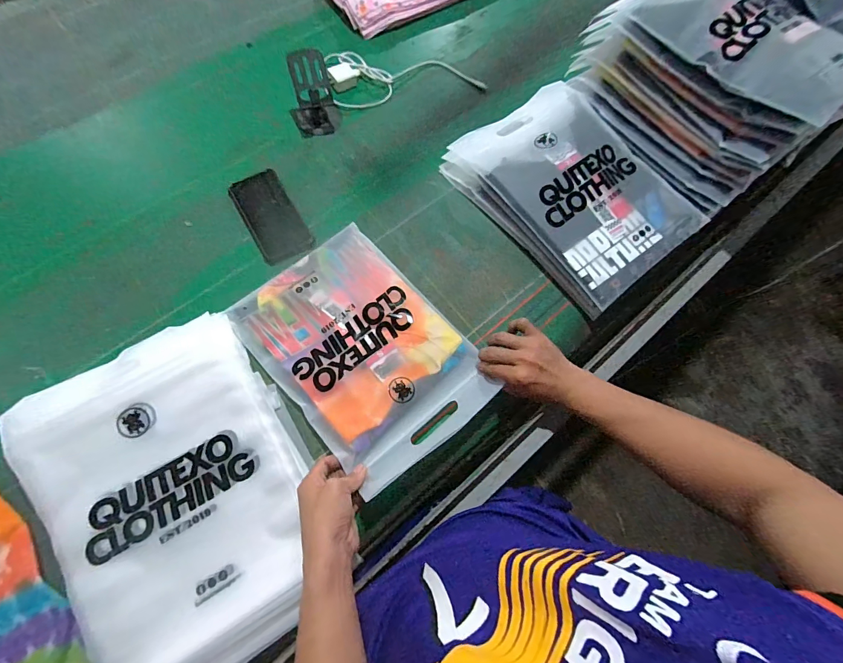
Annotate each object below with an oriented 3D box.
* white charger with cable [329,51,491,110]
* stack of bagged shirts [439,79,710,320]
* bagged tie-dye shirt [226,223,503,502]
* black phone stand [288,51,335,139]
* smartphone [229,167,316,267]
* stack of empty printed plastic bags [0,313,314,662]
[{"bbox_3d":[-0.027,-0.489,0.715,0.291,0.027,0.107,-5,72,-5],"label":"white charger with cable"},{"bbox_3d":[0.242,-0.233,0.615,0.253,0.066,0.366,-34,77,-14],"label":"stack of bagged shirts"},{"bbox_3d":[-0.083,0.017,0.533,0.236,0.031,0.341,-41,75,-14],"label":"bagged tie-dye shirt"},{"bbox_3d":[-0.188,-0.399,0.635,0.073,0.096,0.070,-15,71,-11],"label":"black phone stand"},{"bbox_3d":[-0.243,-0.187,0.611,0.081,0.010,0.171,-29,76,-12],"label":"smartphone"},{"bbox_3d":[-0.288,0.190,0.443,0.277,0.044,0.397,-30,76,-13],"label":"stack of empty printed plastic bags"}]

